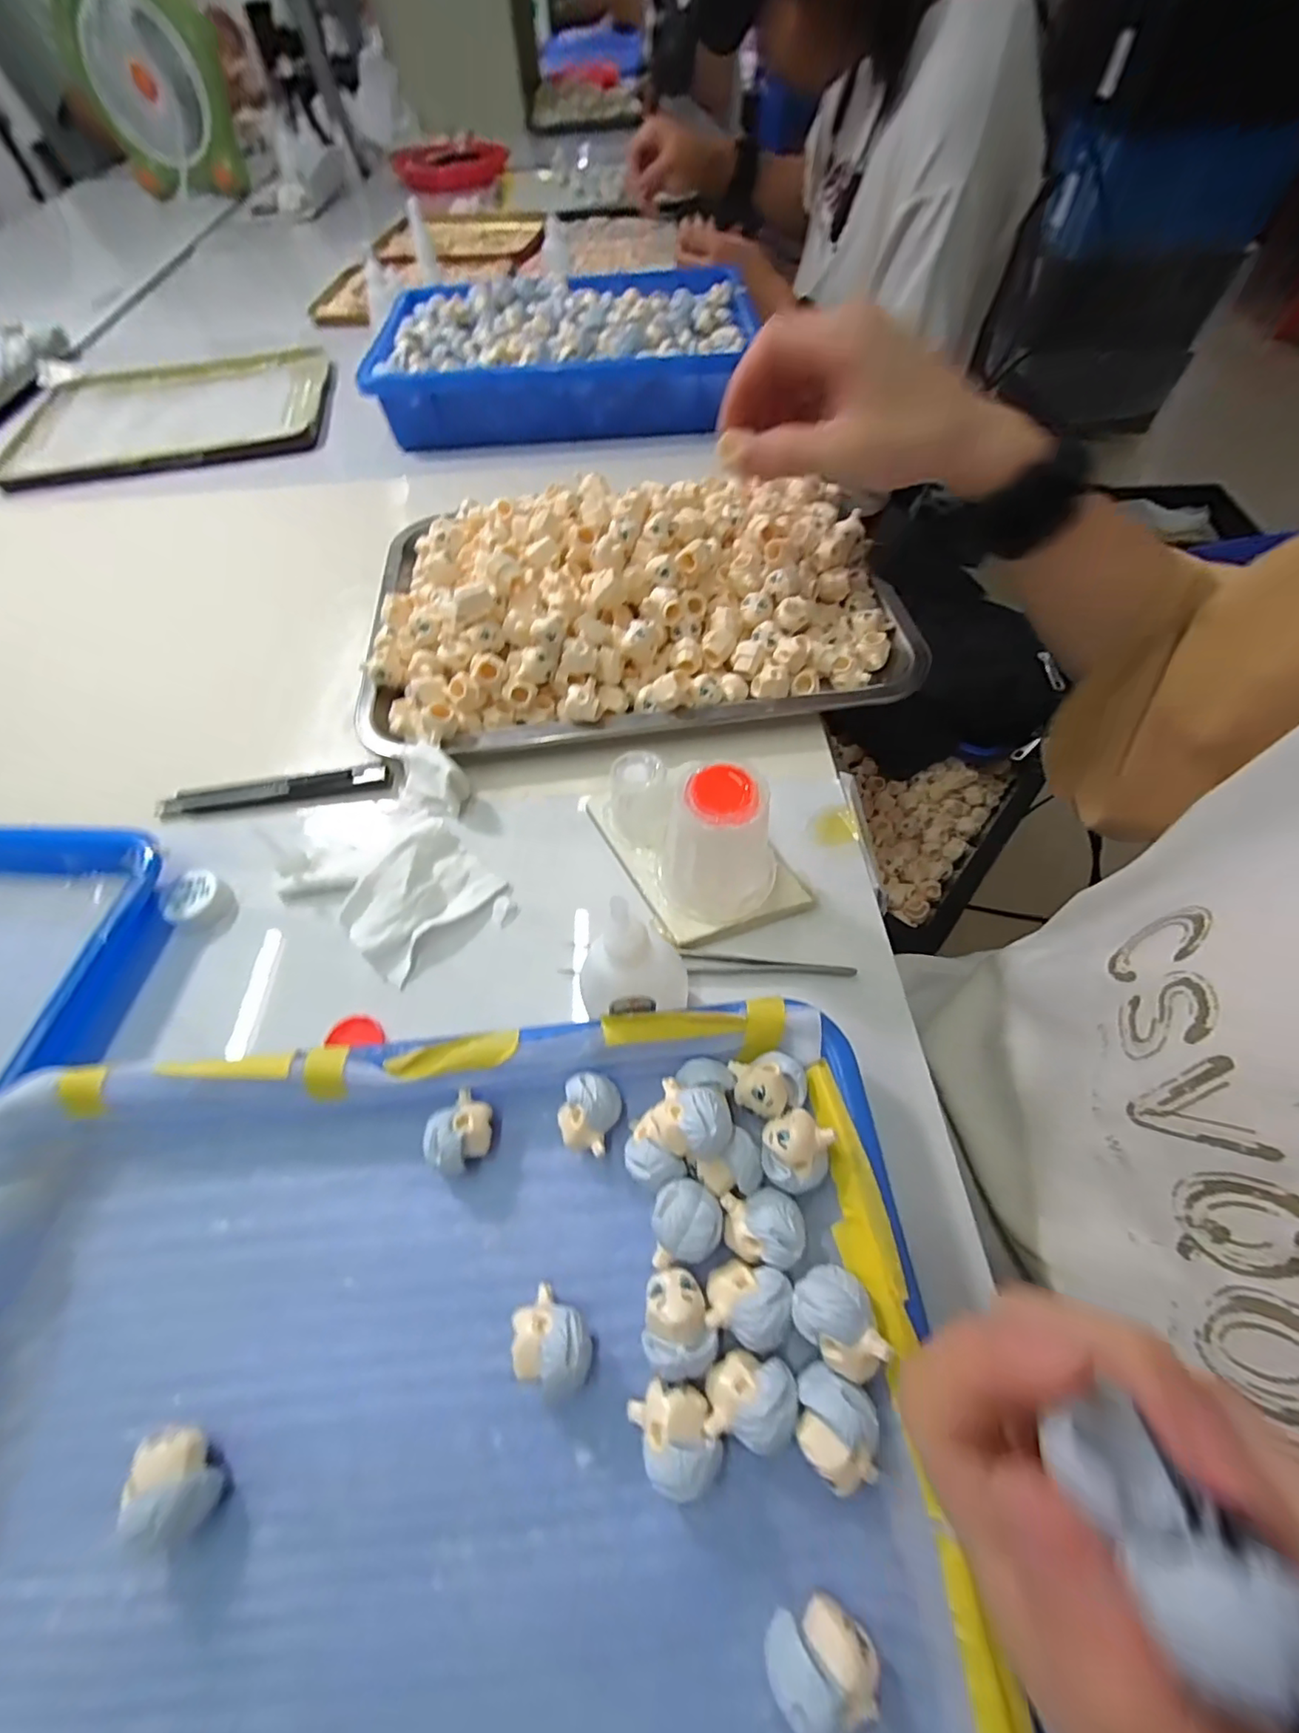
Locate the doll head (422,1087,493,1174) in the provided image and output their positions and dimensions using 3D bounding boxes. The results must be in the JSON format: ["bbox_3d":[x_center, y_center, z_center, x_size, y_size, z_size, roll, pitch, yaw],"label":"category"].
[{"bbox_3d":[-0.073,0.104,0.226,0.021,0.022,0.026,27,64,17],"label":"doll head"}]

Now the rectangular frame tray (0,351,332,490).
[{"bbox_3d":[-0.509,-0.491,0.619,0.309,0.020,0.266,-13,59,-5],"label":"rectangular frame tray"}]

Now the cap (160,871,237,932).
[{"bbox_3d":[-0.232,0.018,0.298,0.033,0.011,0.028,24,63,16],"label":"cap"}]

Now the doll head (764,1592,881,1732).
[{"bbox_3d":[0.046,0.211,0.152,0.029,0.022,0.020,2,59,4],"label":"doll head"}]

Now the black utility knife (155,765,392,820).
[{"bbox_3d":[-0.221,-0.042,0.340,0.134,0.012,0.022,-10,59,-3],"label":"black utility knife"}]

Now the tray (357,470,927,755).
[{"bbox_3d":[-0.013,-0.191,0.380,0.348,0.055,0.233,-7,59,-2],"label":"tray"}]

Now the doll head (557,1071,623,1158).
[{"bbox_3d":[-0.023,0.098,0.229,0.022,0.021,0.027,13,61,10],"label":"doll head"}]

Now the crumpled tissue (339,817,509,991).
[{"bbox_3d":[-0.118,0.014,0.292,0.054,0.014,0.071,39,68,22],"label":"crumpled tissue"}]

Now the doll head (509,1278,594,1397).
[{"bbox_3d":[-0.032,0.157,0.191,0.029,0.023,0.021,21,62,15],"label":"doll head"}]

